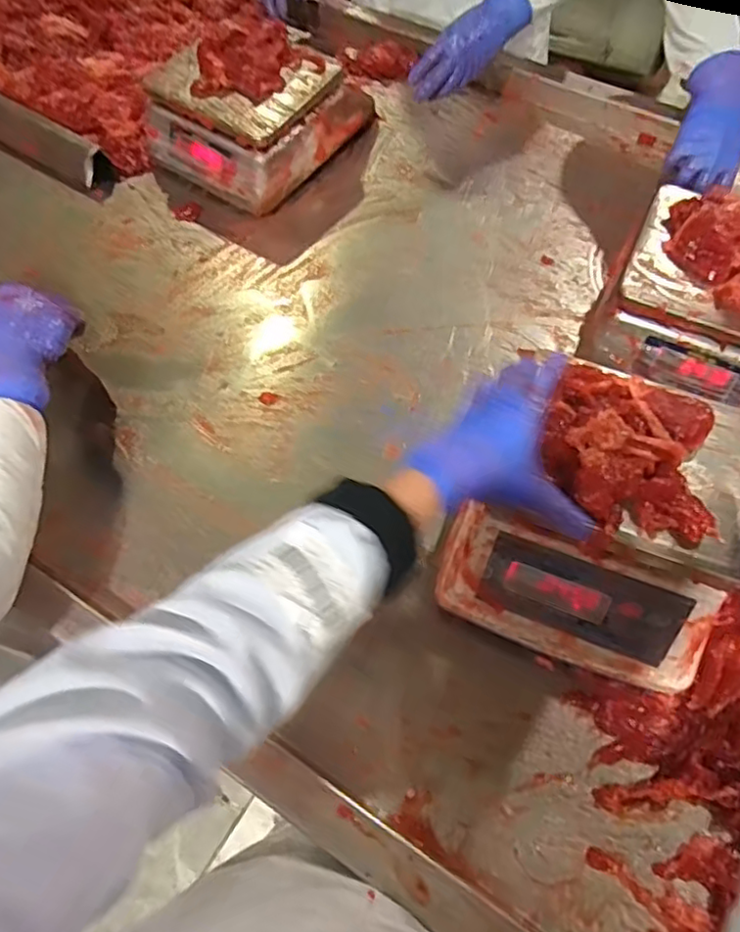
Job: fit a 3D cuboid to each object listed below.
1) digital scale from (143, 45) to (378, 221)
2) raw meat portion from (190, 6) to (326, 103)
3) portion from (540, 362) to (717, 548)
[{"bbox_3d":[-0.161,-0.518,0.908,0.223,0.108,0.262,34,69,18],"label":"digital scale"},{"bbox_3d":[-0.157,-0.542,0.840,0.169,0.050,0.109,-37,67,-16],"label":"raw meat portion"},{"bbox_3d":[0.210,-0.020,0.505,0.139,0.049,0.137,16,64,10],"label":"portion"}]

